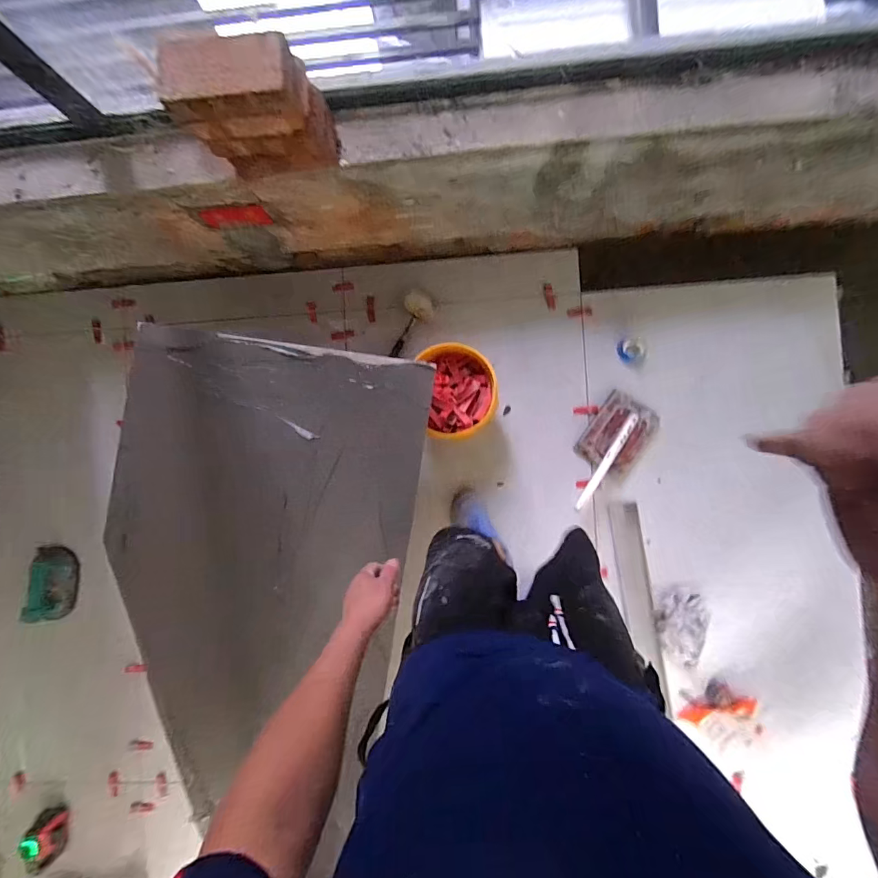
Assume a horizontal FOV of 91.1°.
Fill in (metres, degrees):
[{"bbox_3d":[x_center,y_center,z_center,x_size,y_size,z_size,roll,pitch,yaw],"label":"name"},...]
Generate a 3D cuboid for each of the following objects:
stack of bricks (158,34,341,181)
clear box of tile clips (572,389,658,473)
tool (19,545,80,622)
[{"bbox_3d":[-0.344,-0.620,0.817,0.251,0.207,0.111,-8,87,4],"label":"stack of bricks"},{"bbox_3d":[0.540,-0.020,1.288,0.178,0.068,0.267,32,91,5],"label":"clear box of tile clips"},{"bbox_3d":[-1.245,0.463,1.385,0.074,0.145,0.245,14,90,25],"label":"tool"}]

